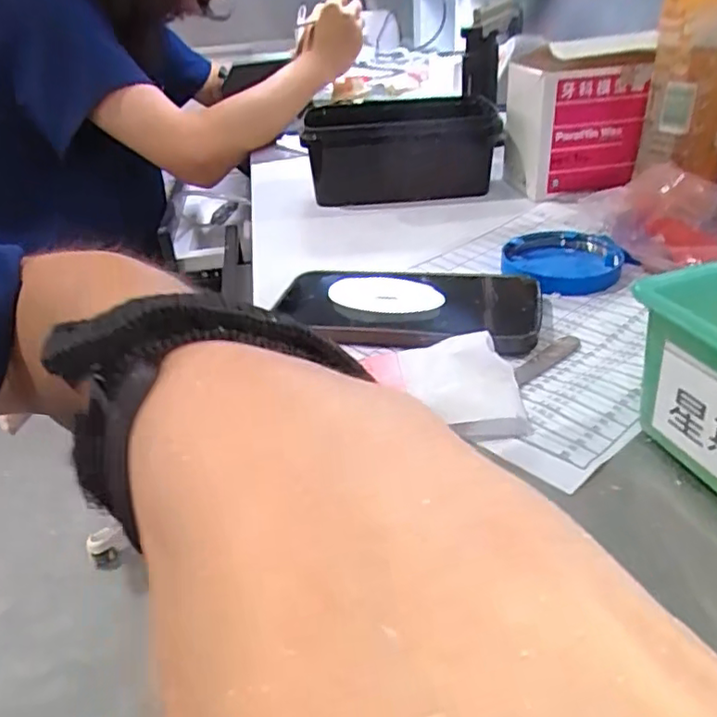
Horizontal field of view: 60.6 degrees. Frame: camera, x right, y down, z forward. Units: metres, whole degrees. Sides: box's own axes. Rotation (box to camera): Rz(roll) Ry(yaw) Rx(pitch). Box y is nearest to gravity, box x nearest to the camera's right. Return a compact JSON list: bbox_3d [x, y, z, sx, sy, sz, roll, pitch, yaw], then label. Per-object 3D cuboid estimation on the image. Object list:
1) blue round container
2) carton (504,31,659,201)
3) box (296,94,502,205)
[{"bbox_3d":[0.140,-0.068,0.426,0.077,0.016,0.076,-3,32,2],"label":"blue round container"},{"bbox_3d":[0.193,-0.219,0.559,0.107,0.125,0.098,-7,32,-4],"label":"carton"},{"bbox_3d":[0.040,-0.218,0.619,0.178,0.080,0.136,-3,32,2],"label":"box"}]

